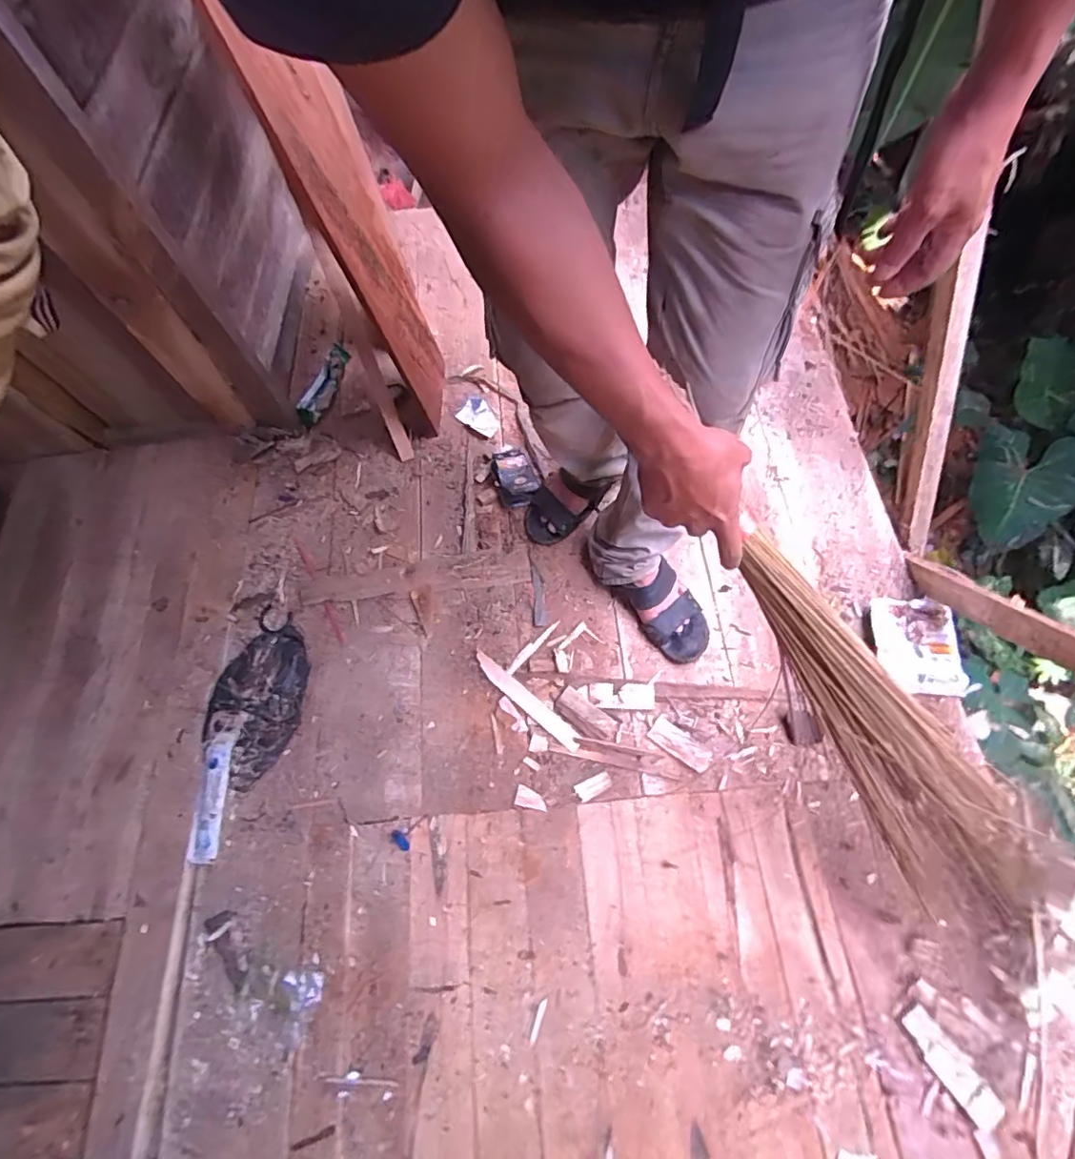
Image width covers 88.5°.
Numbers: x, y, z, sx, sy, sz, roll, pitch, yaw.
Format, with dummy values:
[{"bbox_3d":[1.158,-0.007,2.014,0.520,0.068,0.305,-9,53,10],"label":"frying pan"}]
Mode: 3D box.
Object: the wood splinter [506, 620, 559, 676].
[{"bbox_3d":[-0.009,0.118,0.973,0.016,0.008,0.128,39,75,17],"label":"wood splinter"}]

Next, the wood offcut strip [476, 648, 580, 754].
[{"bbox_3d":[-0.020,0.202,0.932,0.232,0.009,0.030,39,75,17],"label":"wood offcut strip"}]

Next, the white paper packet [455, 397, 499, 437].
[{"bbox_3d":[-0.123,-0.351,1.174,0.097,0.007,0.068,29,72,14],"label":"white paper packet"}]

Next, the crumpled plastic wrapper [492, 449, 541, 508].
[{"bbox_3d":[-0.042,-0.204,1.091,0.083,0.028,0.123,-12,68,-2],"label":"crumpled plastic wrapper"}]

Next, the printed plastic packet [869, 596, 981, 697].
[{"bbox_3d":[0.631,0.109,0.919,0.128,0.032,0.168,-1,68,3],"label":"printed plastic packet"}]

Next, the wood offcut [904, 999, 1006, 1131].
[{"bbox_3d":[0.543,0.638,0.727,0.042,0.010,0.137,-34,70,-10],"label":"wood offcut"}]

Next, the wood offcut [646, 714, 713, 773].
[{"bbox_3d":[0.230,0.267,0.892,0.100,0.007,0.044,38,75,16],"label":"wood offcut"}]

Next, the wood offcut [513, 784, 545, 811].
[{"bbox_3d":[-0.010,0.347,0.875,0.049,0.005,0.031,13,69,8],"label":"wood offcut"}]

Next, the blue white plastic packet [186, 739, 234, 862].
[{"bbox_3d":[-0.527,0.356,0.887,0.048,0.018,0.176,0,68,3],"label":"blue white plastic packet"}]

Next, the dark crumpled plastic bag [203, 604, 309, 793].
[{"bbox_3d":[-0.477,0.198,0.941,0.153,0.033,0.286,4,68,5],"label":"dark crumpled plastic bag"}]

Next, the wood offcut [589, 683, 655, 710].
[{"bbox_3d":[0.141,0.195,0.924,0.105,0.011,0.042,0,68,3],"label":"wood offcut"}]

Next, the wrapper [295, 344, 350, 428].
[{"bbox_3d":[-0.476,-0.426,1.208,0.067,0.035,0.202,15,69,9],"label":"wrapper"}]

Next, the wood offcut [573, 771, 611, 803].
[{"bbox_3d":[0.089,0.329,0.876,0.058,0.004,0.029,-25,69,-7],"label":"wood offcut"}]

